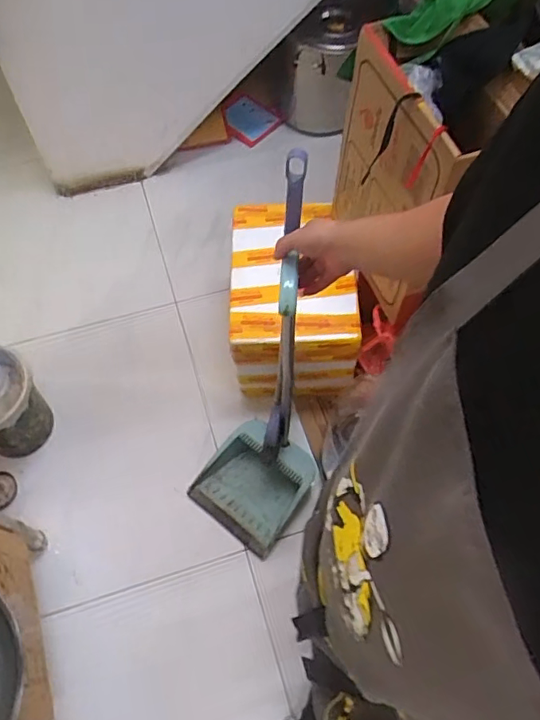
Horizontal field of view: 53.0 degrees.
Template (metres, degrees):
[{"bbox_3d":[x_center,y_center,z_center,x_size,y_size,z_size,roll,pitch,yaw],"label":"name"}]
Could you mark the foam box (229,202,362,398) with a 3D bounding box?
[{"bbox_3d":[0.061,-0.152,1.530,0.317,0.337,0.439,-1,62,0],"label":"foam box"}]

